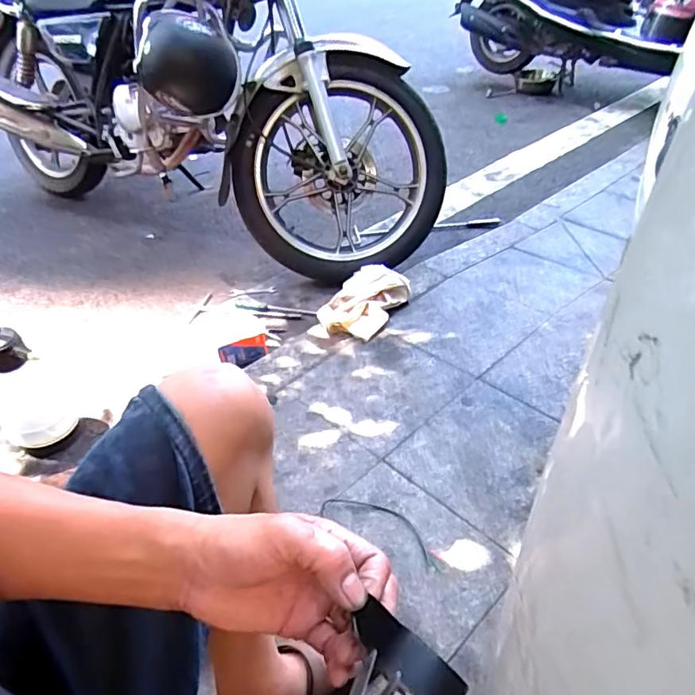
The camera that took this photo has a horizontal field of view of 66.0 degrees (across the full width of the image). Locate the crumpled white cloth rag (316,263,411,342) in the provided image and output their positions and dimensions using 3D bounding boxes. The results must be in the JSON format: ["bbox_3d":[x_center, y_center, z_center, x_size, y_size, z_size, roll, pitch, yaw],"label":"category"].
[{"bbox_3d":[0.042,-0.116,1.352,0.153,0.073,0.240,24,48,31],"label":"crumpled white cloth rag"}]

